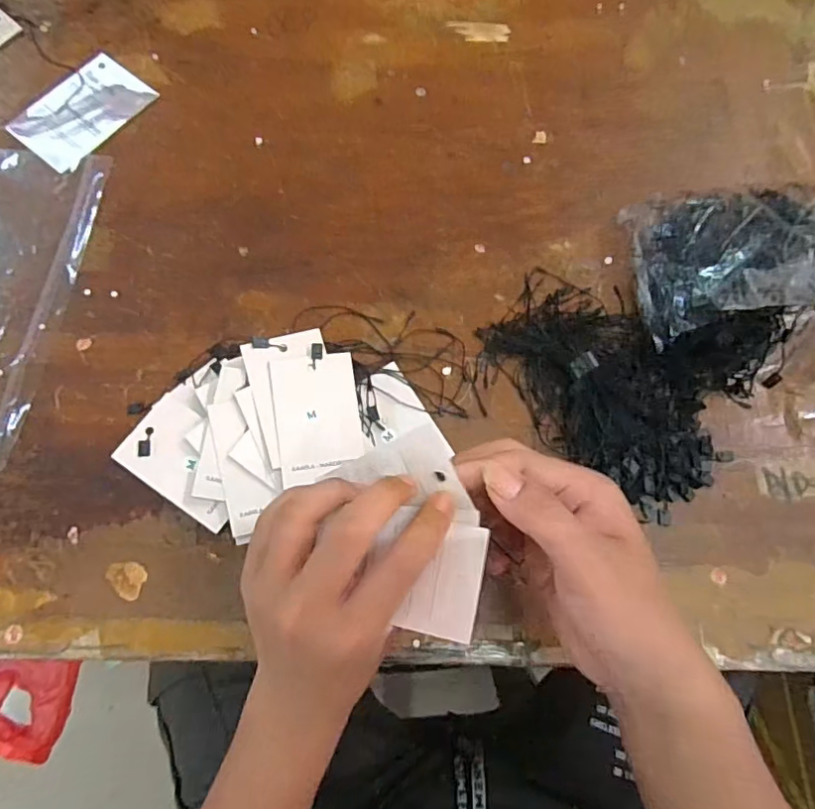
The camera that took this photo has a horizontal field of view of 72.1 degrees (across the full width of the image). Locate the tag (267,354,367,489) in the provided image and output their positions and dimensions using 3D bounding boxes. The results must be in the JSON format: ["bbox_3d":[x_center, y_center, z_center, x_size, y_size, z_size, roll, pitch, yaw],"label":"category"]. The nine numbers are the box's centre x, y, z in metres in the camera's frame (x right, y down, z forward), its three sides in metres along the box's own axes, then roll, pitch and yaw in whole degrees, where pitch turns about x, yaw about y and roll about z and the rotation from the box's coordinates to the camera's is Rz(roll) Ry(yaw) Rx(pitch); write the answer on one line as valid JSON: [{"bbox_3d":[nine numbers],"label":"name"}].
[{"bbox_3d":[-0.055,0.007,0.342,0.050,0.004,0.075,-6,76,-14],"label":"tag"}]

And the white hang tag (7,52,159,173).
[{"bbox_3d":[-0.261,-0.236,0.449,0.072,0.004,0.101,37,76,10],"label":"white hang tag"}]

